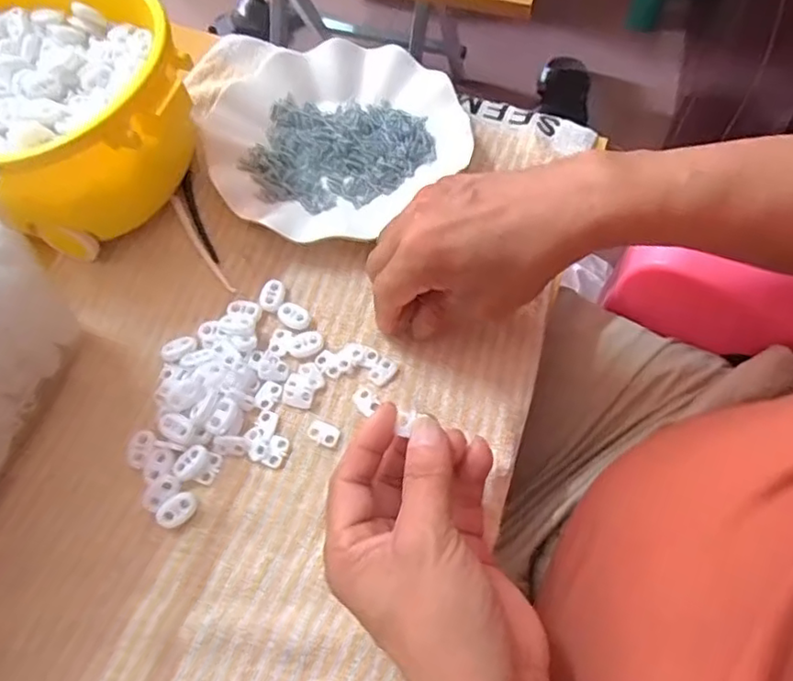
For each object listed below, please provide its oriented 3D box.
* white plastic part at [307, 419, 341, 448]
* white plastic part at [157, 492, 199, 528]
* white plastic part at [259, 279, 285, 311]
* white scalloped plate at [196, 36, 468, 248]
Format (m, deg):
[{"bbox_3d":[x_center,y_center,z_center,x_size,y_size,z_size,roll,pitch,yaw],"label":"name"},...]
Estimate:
[{"bbox_3d":[-0.043,0.054,0.356,0.019,0.004,0.013,22,67,14],"label":"white plastic part"},{"bbox_3d":[-0.121,0.094,0.338,0.022,0.009,0.015,-39,67,-15],"label":"white plastic part"},{"bbox_3d":[-0.080,-0.029,0.397,0.014,0.008,0.021,9,64,8],"label":"white plastic part"},{"bbox_3d":[-0.050,-0.157,0.450,0.177,0.026,0.183,-1,63,3],"label":"white scalloped plate"}]

